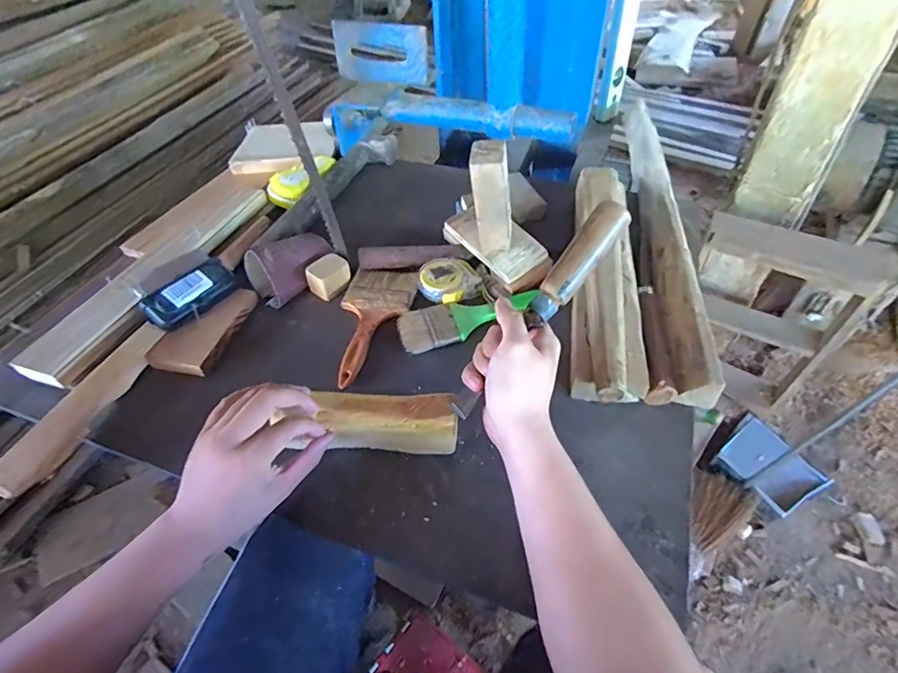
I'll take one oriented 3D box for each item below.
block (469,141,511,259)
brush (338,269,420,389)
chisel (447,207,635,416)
[{"bbox_3d":[0.051,-0.157,0.555,0.044,0.139,0.040,1,52,7],"label":"block"},{"bbox_3d":[-0.100,-0.020,0.572,0.087,0.014,0.188,9,49,12],"label":"brush"},{"bbox_3d":[0.081,-0.022,0.419,0.027,0.020,0.232,40,95,30],"label":"chisel"}]

